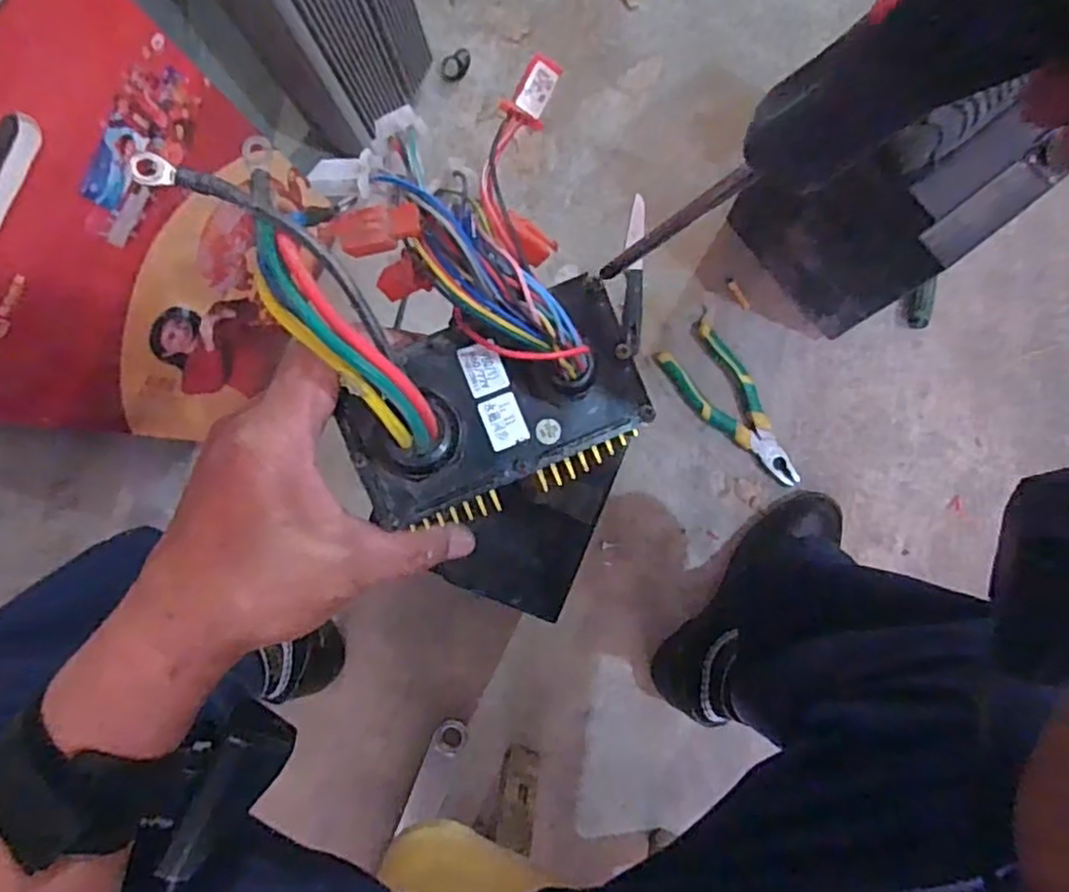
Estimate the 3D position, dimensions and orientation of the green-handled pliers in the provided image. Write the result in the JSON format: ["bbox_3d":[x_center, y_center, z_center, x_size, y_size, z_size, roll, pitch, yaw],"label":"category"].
[{"bbox_3d":[0.217,-0.037,0.737,0.068,0.013,0.189,-36,87,1],"label":"green-handled pliers"}]

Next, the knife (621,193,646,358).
[{"bbox_3d":[0.110,-0.189,0.757,0.021,0.018,0.175,3,89,3],"label":"knife"}]

